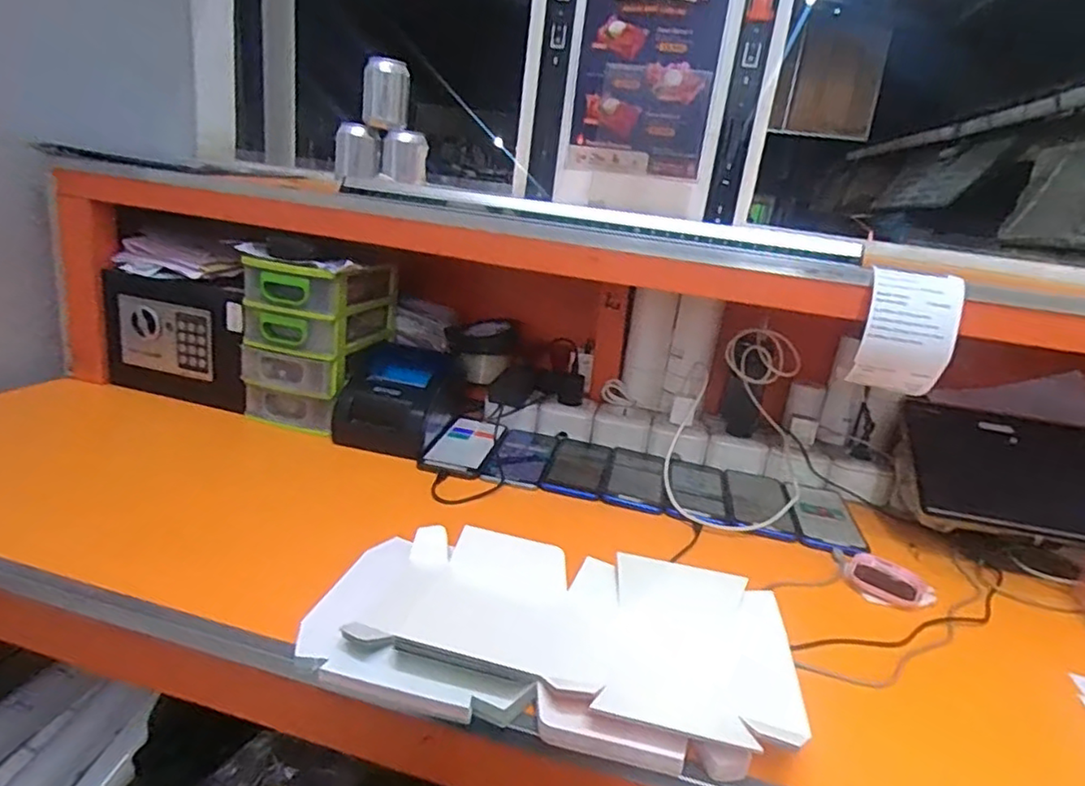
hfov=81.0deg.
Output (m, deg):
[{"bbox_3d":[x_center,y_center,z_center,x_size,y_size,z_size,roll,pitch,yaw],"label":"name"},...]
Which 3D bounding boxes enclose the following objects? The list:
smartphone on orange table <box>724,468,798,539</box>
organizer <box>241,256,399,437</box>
[{"bbox_3d":[0.268,0.131,0.787,0.074,0.013,0.171,10,18,10],"label":"smartphone on orange table"},{"bbox_3d":[-0.312,-0.078,0.900,0.145,0.218,0.178,9,18,7],"label":"organizer"}]

